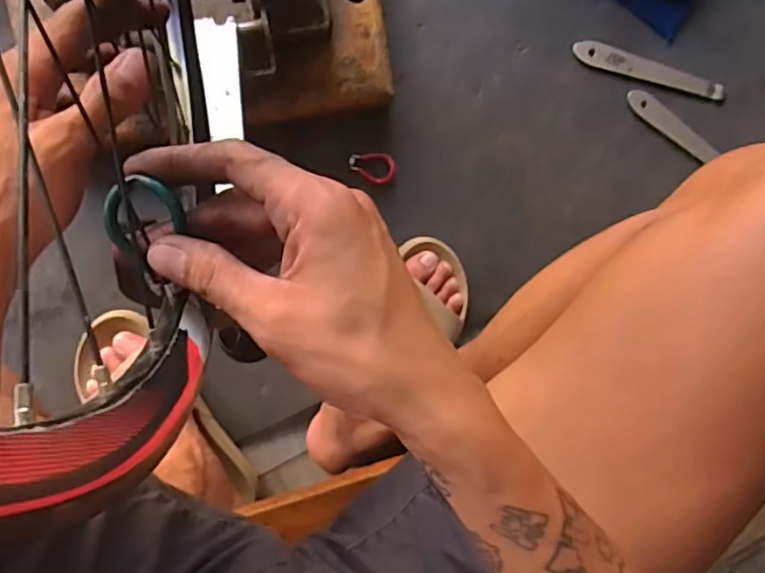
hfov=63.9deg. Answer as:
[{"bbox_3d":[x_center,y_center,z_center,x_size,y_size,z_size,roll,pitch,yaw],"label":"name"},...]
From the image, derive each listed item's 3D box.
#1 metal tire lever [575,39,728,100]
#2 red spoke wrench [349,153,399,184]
[{"bbox_3d":[0.325,-0.262,0.743,0.194,0.004,0.025,14,104,-5],"label":"metal tire lever"},{"bbox_3d":[-0.011,-0.138,0.715,0.057,0.006,0.035,3,94,-7],"label":"red spoke wrench"}]

